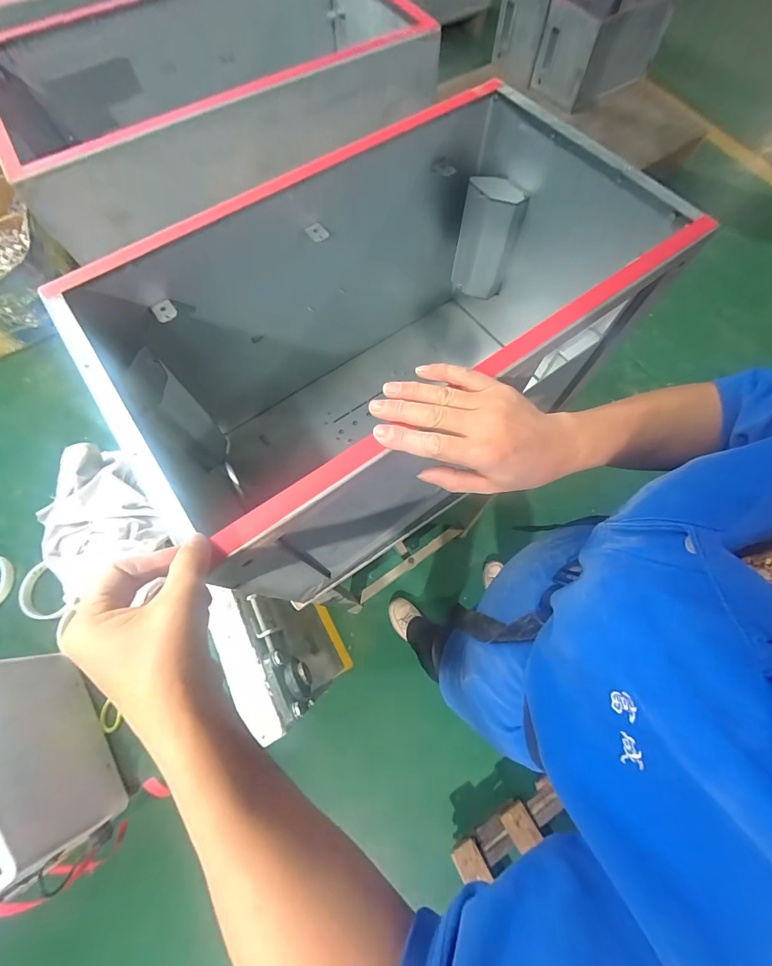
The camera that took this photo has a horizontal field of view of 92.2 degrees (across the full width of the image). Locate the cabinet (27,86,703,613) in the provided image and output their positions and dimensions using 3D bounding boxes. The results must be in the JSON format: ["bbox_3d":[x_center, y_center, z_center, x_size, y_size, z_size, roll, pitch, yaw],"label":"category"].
[{"bbox_3d":[0.024,-0.173,0.485,0.584,0.318,0.295,-34,74,-10],"label":"cabinet"}]

